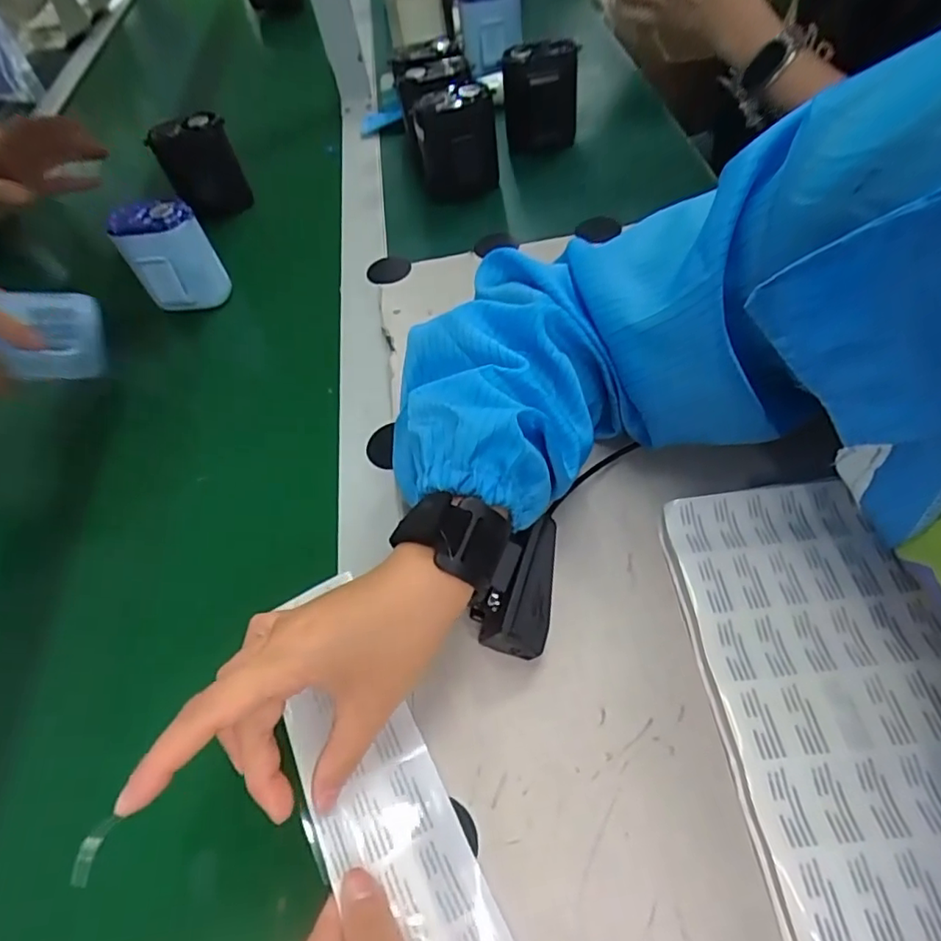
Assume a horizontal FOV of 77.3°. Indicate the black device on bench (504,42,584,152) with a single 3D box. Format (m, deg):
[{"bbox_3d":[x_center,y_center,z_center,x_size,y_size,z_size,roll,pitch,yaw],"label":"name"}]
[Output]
[{"bbox_3d":[0.066,-0.349,0.548,0.068,0.077,0.054,-3,55,6],"label":"black device on bench"}]

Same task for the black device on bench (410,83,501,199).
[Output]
[{"bbox_3d":[-0.010,-0.285,0.514,0.066,0.078,0.046,-7,55,3],"label":"black device on bench"}]

